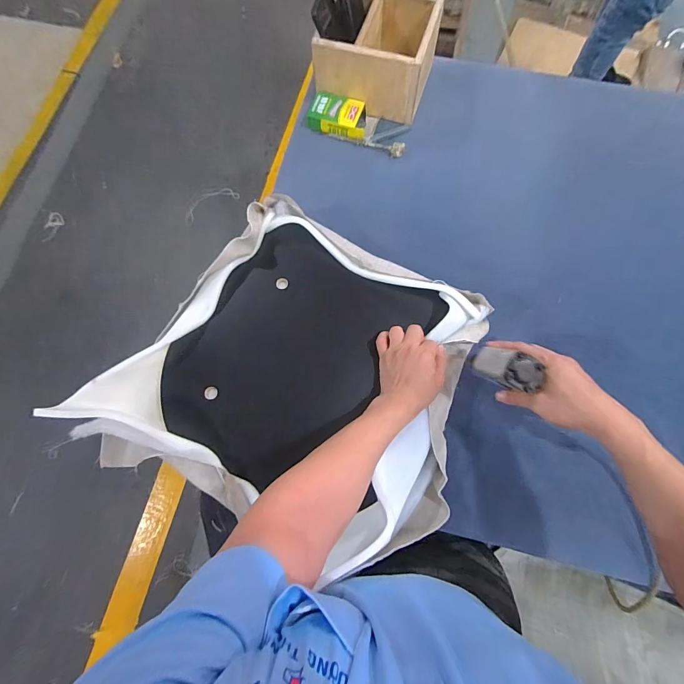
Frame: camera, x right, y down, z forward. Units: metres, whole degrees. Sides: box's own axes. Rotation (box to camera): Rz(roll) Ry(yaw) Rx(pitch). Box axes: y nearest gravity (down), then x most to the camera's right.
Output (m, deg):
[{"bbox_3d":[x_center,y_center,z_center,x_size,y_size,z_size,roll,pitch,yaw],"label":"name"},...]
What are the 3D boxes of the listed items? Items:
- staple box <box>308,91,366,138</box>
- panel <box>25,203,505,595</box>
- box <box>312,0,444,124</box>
[{"bbox_3d":[-0.005,-0.496,0.780,0.123,0.032,0.079,18,76,7],"label":"staple box"},{"bbox_3d":[-0.051,0.044,0.569,0.528,0.089,0.467,28,77,9],"label":"panel"},{"bbox_3d":[0.079,-0.619,0.762,0.224,0.122,0.200,17,76,7],"label":"box"}]

